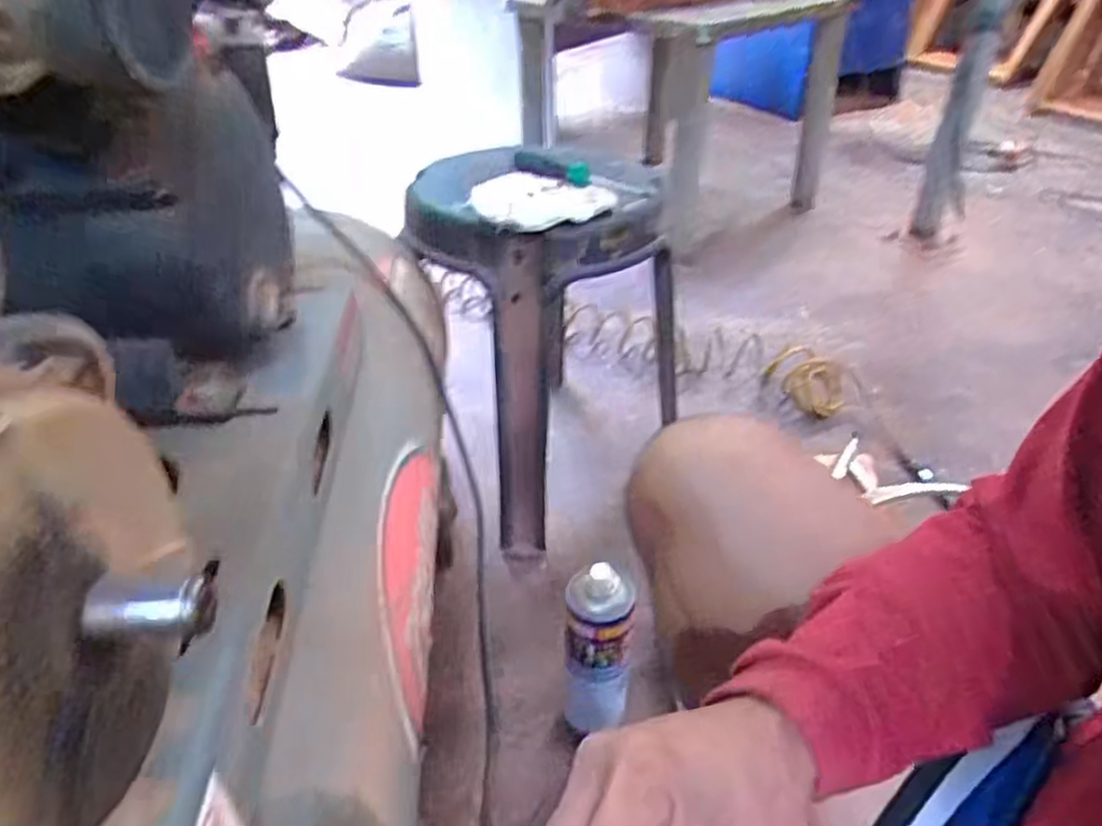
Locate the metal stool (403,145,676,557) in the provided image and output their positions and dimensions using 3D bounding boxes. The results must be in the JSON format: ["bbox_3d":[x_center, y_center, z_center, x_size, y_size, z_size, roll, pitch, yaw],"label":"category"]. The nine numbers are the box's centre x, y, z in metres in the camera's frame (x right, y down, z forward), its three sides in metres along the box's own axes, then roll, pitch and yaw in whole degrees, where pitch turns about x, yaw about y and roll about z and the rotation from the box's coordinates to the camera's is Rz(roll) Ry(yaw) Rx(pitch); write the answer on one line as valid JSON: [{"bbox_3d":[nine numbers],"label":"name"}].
[{"bbox_3d":[-0.021,-0.082,0.985,0.277,0.442,0.281,-8,37,-11],"label":"metal stool"}]

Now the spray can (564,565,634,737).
[{"bbox_3d":[0.045,0.229,0.718,0.061,0.187,0.051,7,37,9],"label":"spray can"}]

